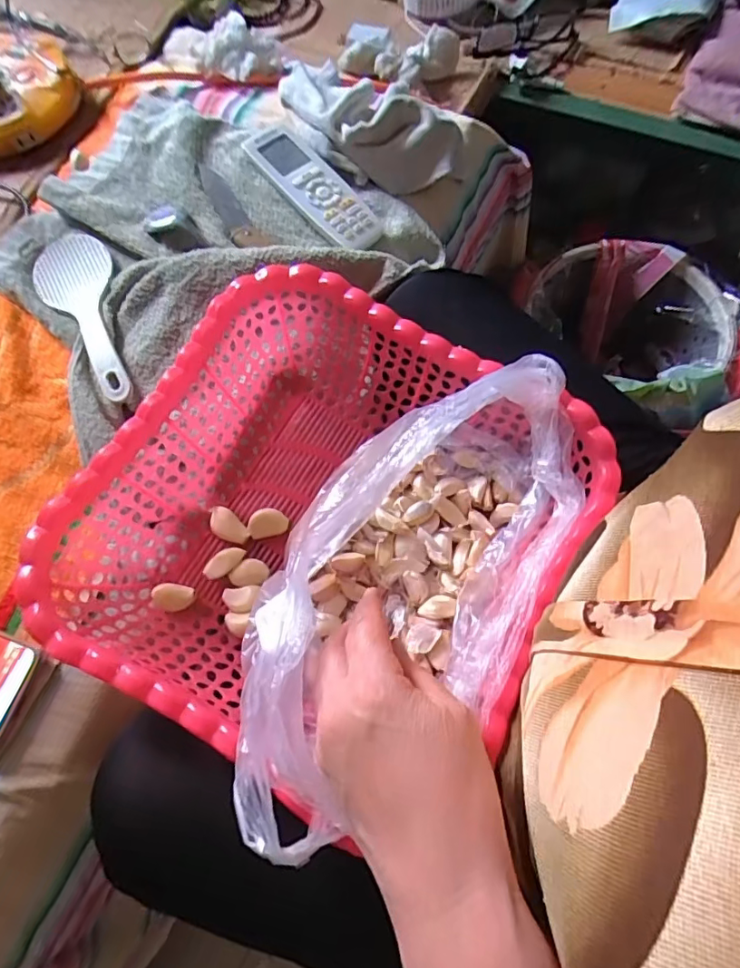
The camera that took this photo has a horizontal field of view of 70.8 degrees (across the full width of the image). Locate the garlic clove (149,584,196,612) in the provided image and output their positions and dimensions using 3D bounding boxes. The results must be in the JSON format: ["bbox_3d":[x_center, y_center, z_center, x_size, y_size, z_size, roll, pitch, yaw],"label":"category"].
[{"bbox_3d":[-0.143,0.084,0.382,0.028,0.018,0.019,7,69,6],"label":"garlic clove"}]

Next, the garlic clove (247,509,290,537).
[{"bbox_3d":[-0.079,0.030,0.404,0.030,0.012,0.020,-11,68,-1],"label":"garlic clove"}]

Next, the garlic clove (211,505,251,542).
[{"bbox_3d":[-0.111,0.033,0.406,0.035,0.008,0.019,41,76,17],"label":"garlic clove"}]

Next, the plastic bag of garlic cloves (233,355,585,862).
[{"bbox_3d":[0.028,0.058,0.333,0.151,0.133,0.307,31,75,8],"label":"plastic bag of garlic cloves"}]

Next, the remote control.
[{"bbox_3d":[-0.057,-0.285,0.494,0.046,0.014,0.158,-39,71,-11],"label":"remote control"}]

